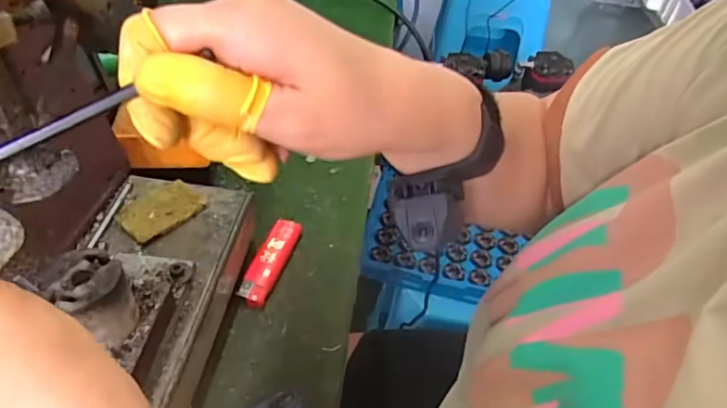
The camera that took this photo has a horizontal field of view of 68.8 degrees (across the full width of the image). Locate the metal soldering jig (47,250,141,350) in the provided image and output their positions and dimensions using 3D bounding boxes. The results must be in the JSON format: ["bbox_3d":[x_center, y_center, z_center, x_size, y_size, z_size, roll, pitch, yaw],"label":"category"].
[{"bbox_3d":[-0.130,0.046,0.257,0.030,0.038,0.031,-26,52,-30],"label":"metal soldering jig"}]

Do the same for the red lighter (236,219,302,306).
[{"bbox_3d":[-0.070,0.043,0.405,0.023,0.014,0.077,16,44,11],"label":"red lighter"}]

